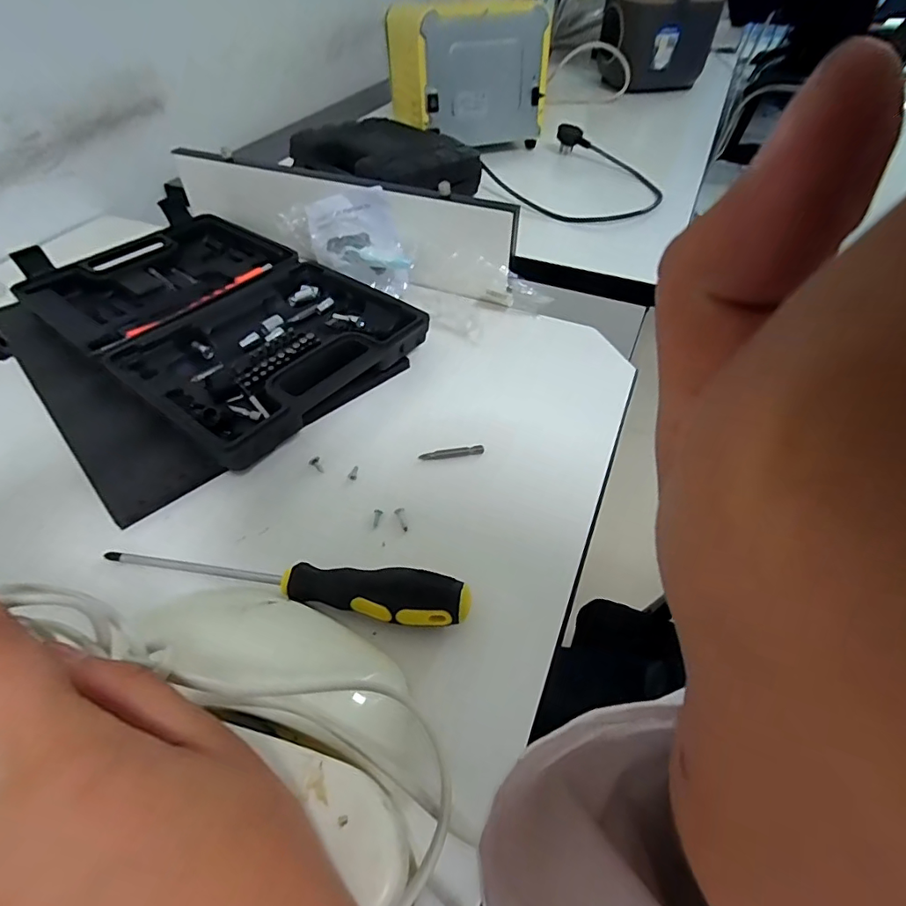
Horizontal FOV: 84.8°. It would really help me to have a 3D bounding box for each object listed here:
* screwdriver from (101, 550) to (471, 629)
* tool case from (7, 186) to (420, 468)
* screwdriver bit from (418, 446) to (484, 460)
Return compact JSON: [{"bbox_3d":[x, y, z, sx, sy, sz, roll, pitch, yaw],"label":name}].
[{"bbox_3d":[-0.099,0.071,0.288,0.216,0.034,0.030,11,52,4],"label":"screwdriver"},{"bbox_3d":[-0.221,-0.140,0.451,0.357,0.039,0.211,34,57,21],"label":"tool case"},{"bbox_3d":[-0.001,0.001,0.368,0.048,0.007,0.005,-7,53,-10],"label":"screwdriver bit"}]

